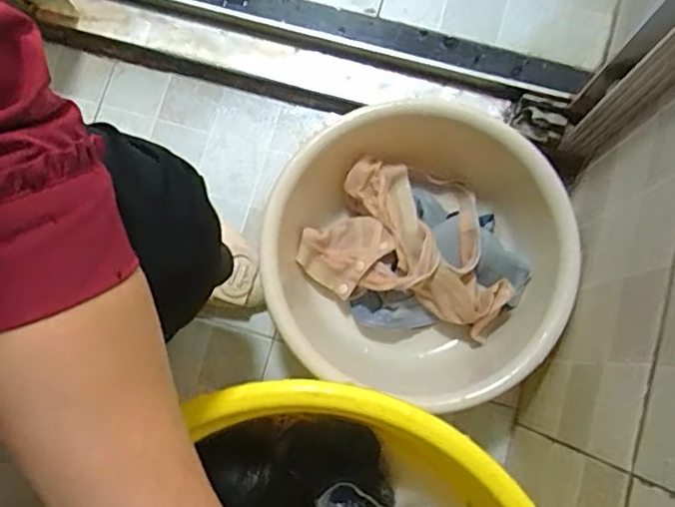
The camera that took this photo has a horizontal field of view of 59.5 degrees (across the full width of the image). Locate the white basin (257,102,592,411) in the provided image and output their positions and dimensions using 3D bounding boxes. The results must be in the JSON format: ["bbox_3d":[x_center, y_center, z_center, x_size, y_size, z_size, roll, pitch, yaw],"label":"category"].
[{"bbox_3d":[0.081,0.006,0.641,0.295,0.145,0.271,0,80,1],"label":"white basin"}]

